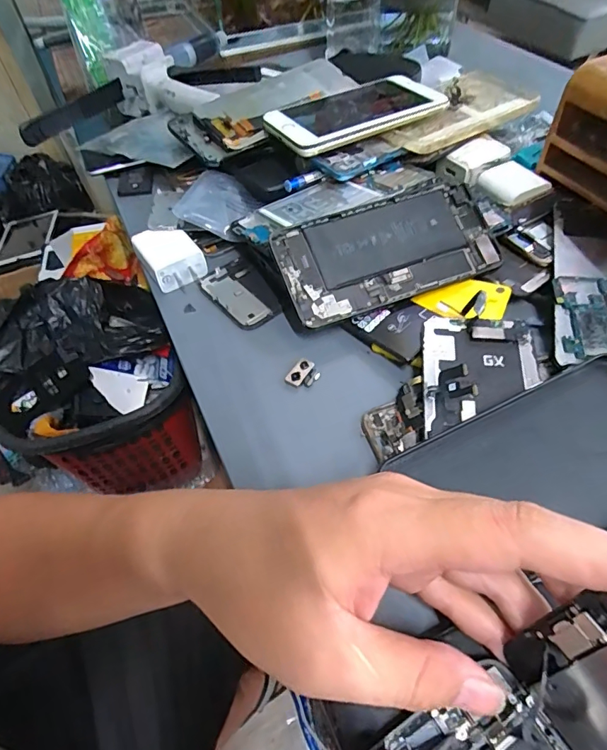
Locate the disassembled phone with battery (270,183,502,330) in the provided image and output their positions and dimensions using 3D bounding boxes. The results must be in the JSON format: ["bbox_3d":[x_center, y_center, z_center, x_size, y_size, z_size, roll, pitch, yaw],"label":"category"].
[{"bbox_3d":[0.059,-0.087,0.325,0.151,0.004,0.074,-19,79,-10],"label":"disassembled phone with battery"}]

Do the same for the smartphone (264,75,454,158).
[{"bbox_3d":[0.046,-0.238,0.418,0.163,0.012,0.081,-25,55,-15],"label":"smartphone"}]

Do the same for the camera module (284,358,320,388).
[{"bbox_3d":[0.000,-0.001,0.303,0.017,0.008,0.021,30,61,24],"label":"camera module"}]

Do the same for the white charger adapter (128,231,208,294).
[{"bbox_3d":[-0.105,-0.094,0.366,0.043,0.024,0.050,-28,56,-16],"label":"white charger adapter"}]

